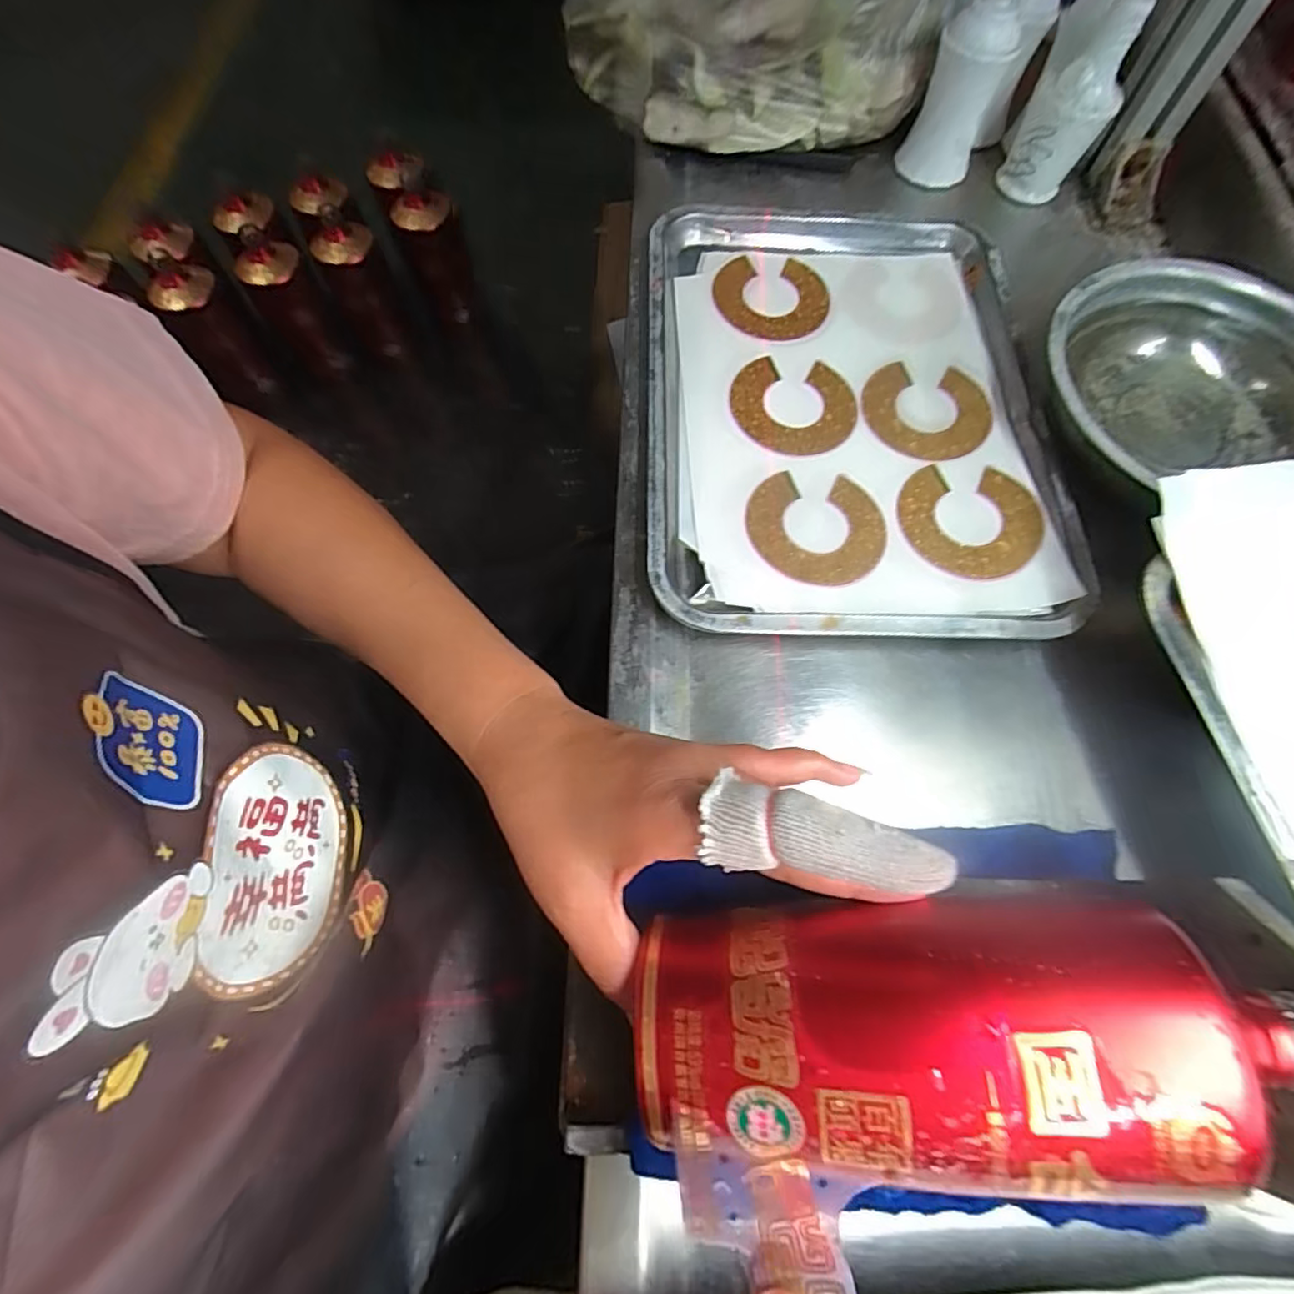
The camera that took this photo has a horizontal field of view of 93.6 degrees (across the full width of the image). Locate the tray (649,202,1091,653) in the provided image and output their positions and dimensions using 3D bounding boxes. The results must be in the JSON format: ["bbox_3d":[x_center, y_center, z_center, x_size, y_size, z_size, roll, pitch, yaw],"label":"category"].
[{"bbox_3d":[0.129,-0.168,0.395,0.253,0.024,0.340,0,69,1],"label":"tray"}]

